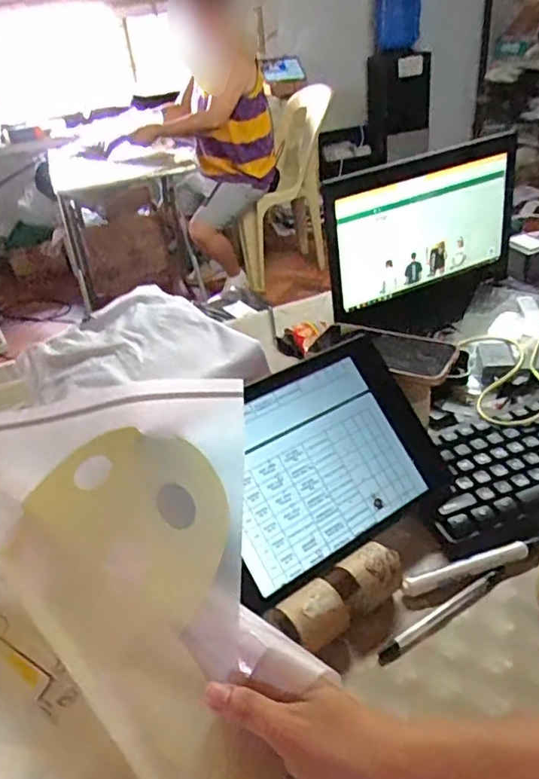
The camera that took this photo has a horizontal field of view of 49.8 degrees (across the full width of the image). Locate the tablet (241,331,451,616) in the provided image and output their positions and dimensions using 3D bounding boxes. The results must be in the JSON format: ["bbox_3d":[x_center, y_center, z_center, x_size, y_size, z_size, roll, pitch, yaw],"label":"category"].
[{"bbox_3d":[0.047,0.055,0.505,0.228,0.011,0.164,-24,80,-30],"label":"tablet"}]

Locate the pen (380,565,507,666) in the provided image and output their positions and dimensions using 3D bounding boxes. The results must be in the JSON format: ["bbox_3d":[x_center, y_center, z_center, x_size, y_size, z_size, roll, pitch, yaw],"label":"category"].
[{"bbox_3d":[0.138,0.177,0.462,0.135,0.005,0.012,-25,38,-23],"label":"pen"}]

